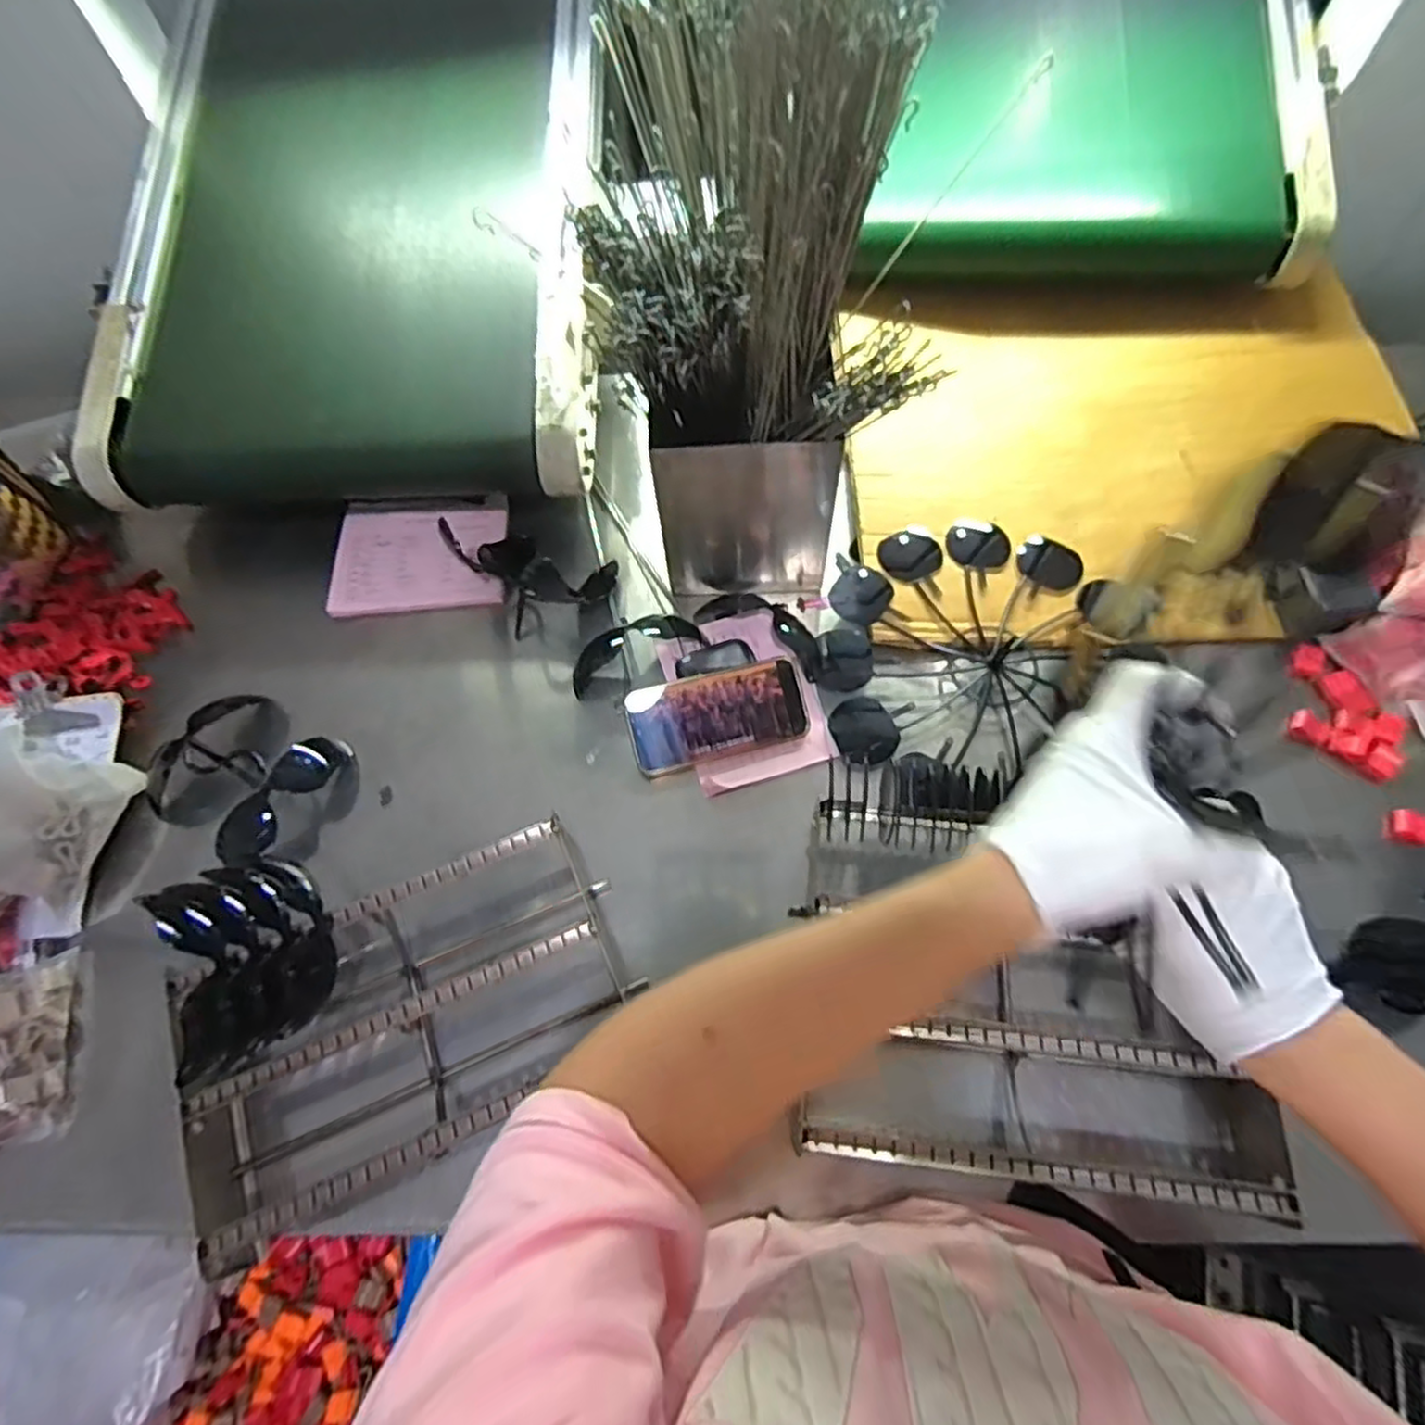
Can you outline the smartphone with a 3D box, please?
[{"bbox_3d":[0.005,0.003,0.663,0.157,0.011,0.077,-14,93,-4],"label":"smartphone"}]

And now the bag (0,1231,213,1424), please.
[{"bbox_3d":[-0.580,0.581,0.626,0.236,0.054,0.220,2,65,3],"label":"bag"}]

